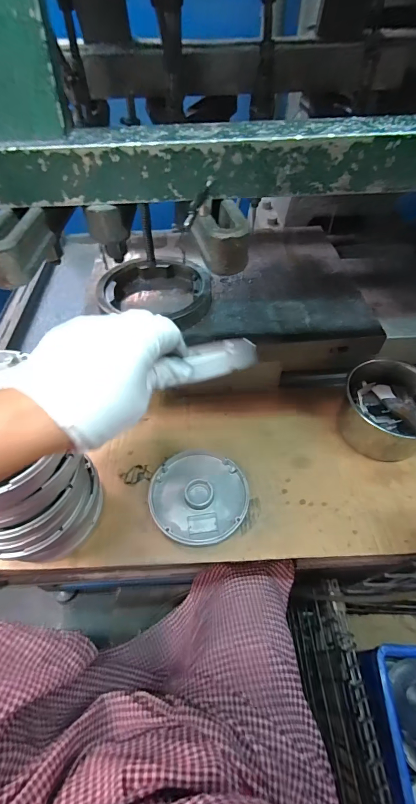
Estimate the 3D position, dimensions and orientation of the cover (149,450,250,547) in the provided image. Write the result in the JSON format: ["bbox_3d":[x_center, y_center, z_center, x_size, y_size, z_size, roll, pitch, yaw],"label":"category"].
[{"bbox_3d":[-0.012,0.135,0.498,0.136,0.017,0.137,0,52,0],"label":"cover"}]

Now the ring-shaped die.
[{"bbox_3d":[-0.071,-0.179,0.520,0.158,0.027,0.168,11,53,8],"label":"ring-shaped die"}]

